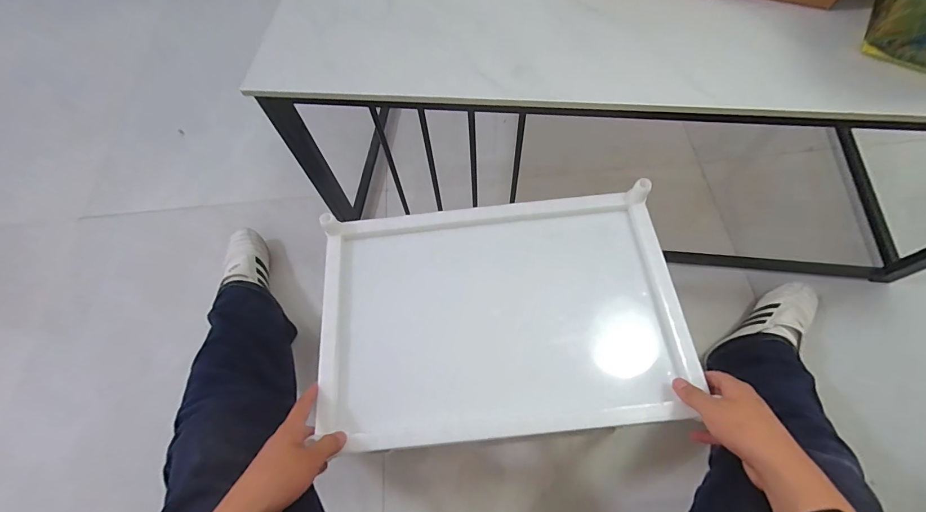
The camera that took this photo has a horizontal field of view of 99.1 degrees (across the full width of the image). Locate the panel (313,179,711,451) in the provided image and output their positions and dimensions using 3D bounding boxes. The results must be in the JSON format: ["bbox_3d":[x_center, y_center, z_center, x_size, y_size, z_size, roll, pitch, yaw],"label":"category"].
[{"bbox_3d":[0.046,0.070,0.500,0.430,0.042,0.285,-6,65,0],"label":"panel"}]

